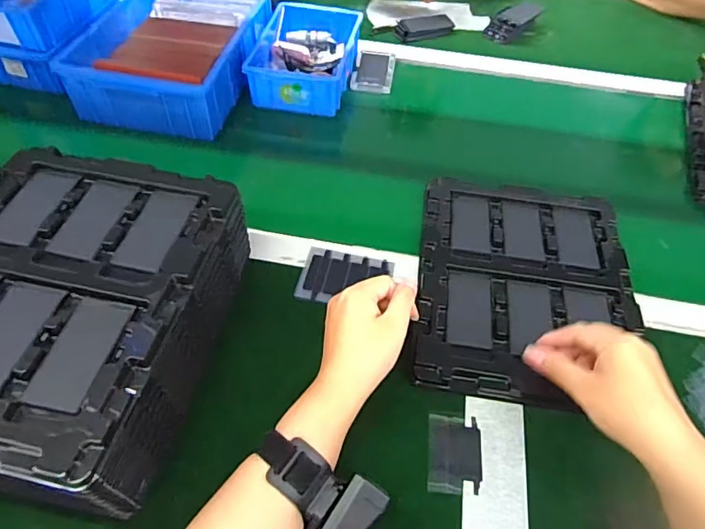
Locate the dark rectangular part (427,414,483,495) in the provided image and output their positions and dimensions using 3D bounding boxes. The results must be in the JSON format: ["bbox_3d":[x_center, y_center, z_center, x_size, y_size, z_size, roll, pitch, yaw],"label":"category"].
[{"bbox_3d":[0.086,0.159,0.422,0.044,0.004,0.063,7,52,2],"label":"dark rectangular part"}]

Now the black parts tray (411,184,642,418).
[{"bbox_3d":[0.180,0.014,0.529,0.217,0.015,0.273,8,52,3],"label":"black parts tray"}]

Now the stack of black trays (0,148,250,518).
[{"bbox_3d":[-0.236,0.040,0.425,0.218,0.086,0.270,10,52,5],"label":"stack of black trays"}]

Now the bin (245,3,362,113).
[{"bbox_3d":[-0.070,-0.307,0.743,0.136,0.059,0.195,10,52,5],"label":"bin"}]

